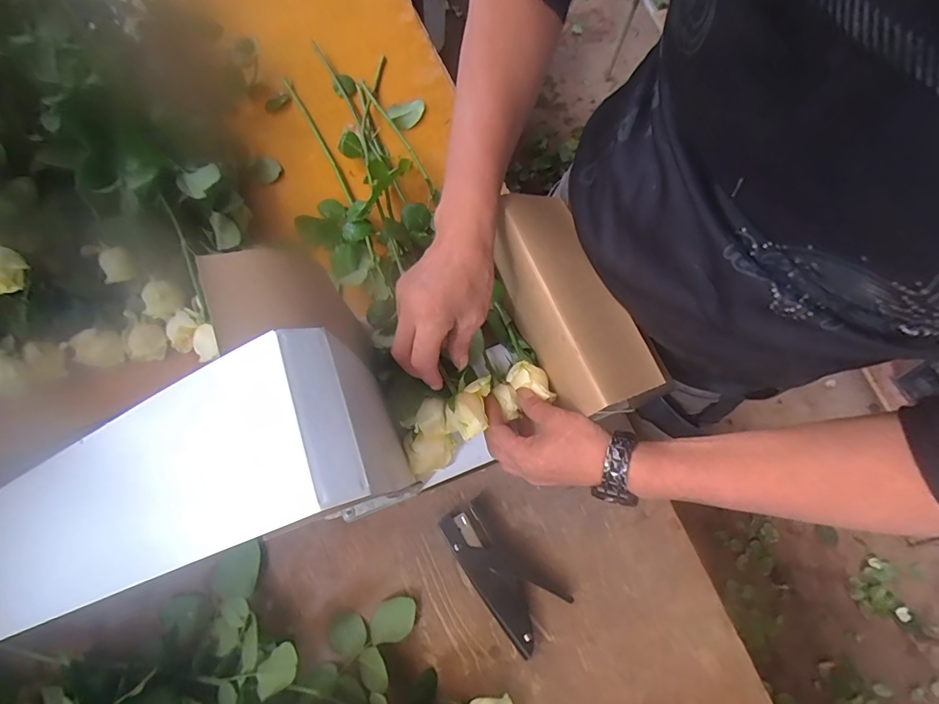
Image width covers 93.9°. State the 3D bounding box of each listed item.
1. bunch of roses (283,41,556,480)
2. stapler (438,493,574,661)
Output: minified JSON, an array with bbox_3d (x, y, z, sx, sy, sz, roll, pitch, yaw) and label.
[{"bbox_3d":[-0.096,-0.152,0.549,0.189,0.077,0.574,-20,67,-6],"label":"bunch of roses"},{"bbox_3d":[0.035,0.228,0.465,0.071,0.029,0.147,-34,77,-11],"label":"stapler"}]

